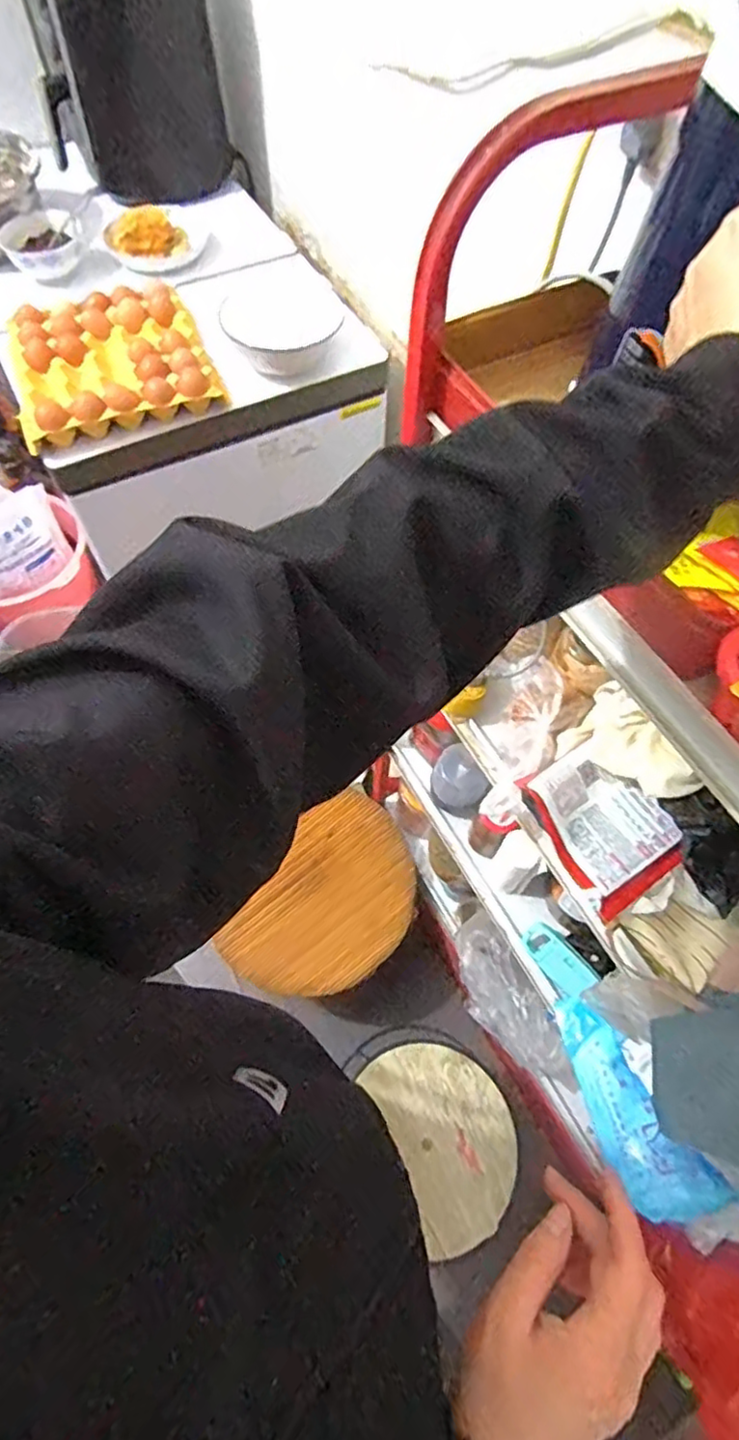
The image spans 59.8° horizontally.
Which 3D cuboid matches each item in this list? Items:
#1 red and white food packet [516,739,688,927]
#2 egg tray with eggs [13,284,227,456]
[{"bbox_3d":[0.232,0.102,0.639,0.120,0.042,0.150,-31,66,-16],"label":"red and white food packet"},{"bbox_3d":[-0.366,-0.510,0.908,0.267,0.053,0.235,-20,64,-11],"label":"egg tray with eggs"}]

